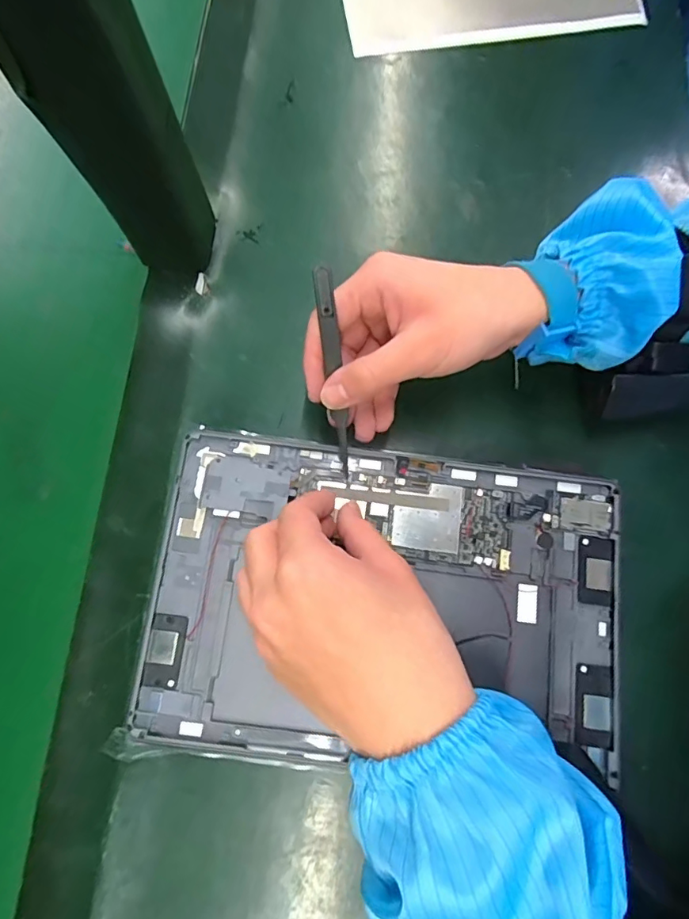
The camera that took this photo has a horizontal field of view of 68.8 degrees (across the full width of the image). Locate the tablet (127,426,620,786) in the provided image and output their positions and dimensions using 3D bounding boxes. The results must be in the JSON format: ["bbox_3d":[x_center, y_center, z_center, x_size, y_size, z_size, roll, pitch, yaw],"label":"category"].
[{"bbox_3d":[0.023,0.078,0.278,0.253,0.010,0.163,7,78,1],"label":"tablet"}]

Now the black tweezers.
[{"bbox_3d":[-0.005,-0.045,0.274,0.009,0.010,0.113,-8,115,-3],"label":"black tweezers"}]

